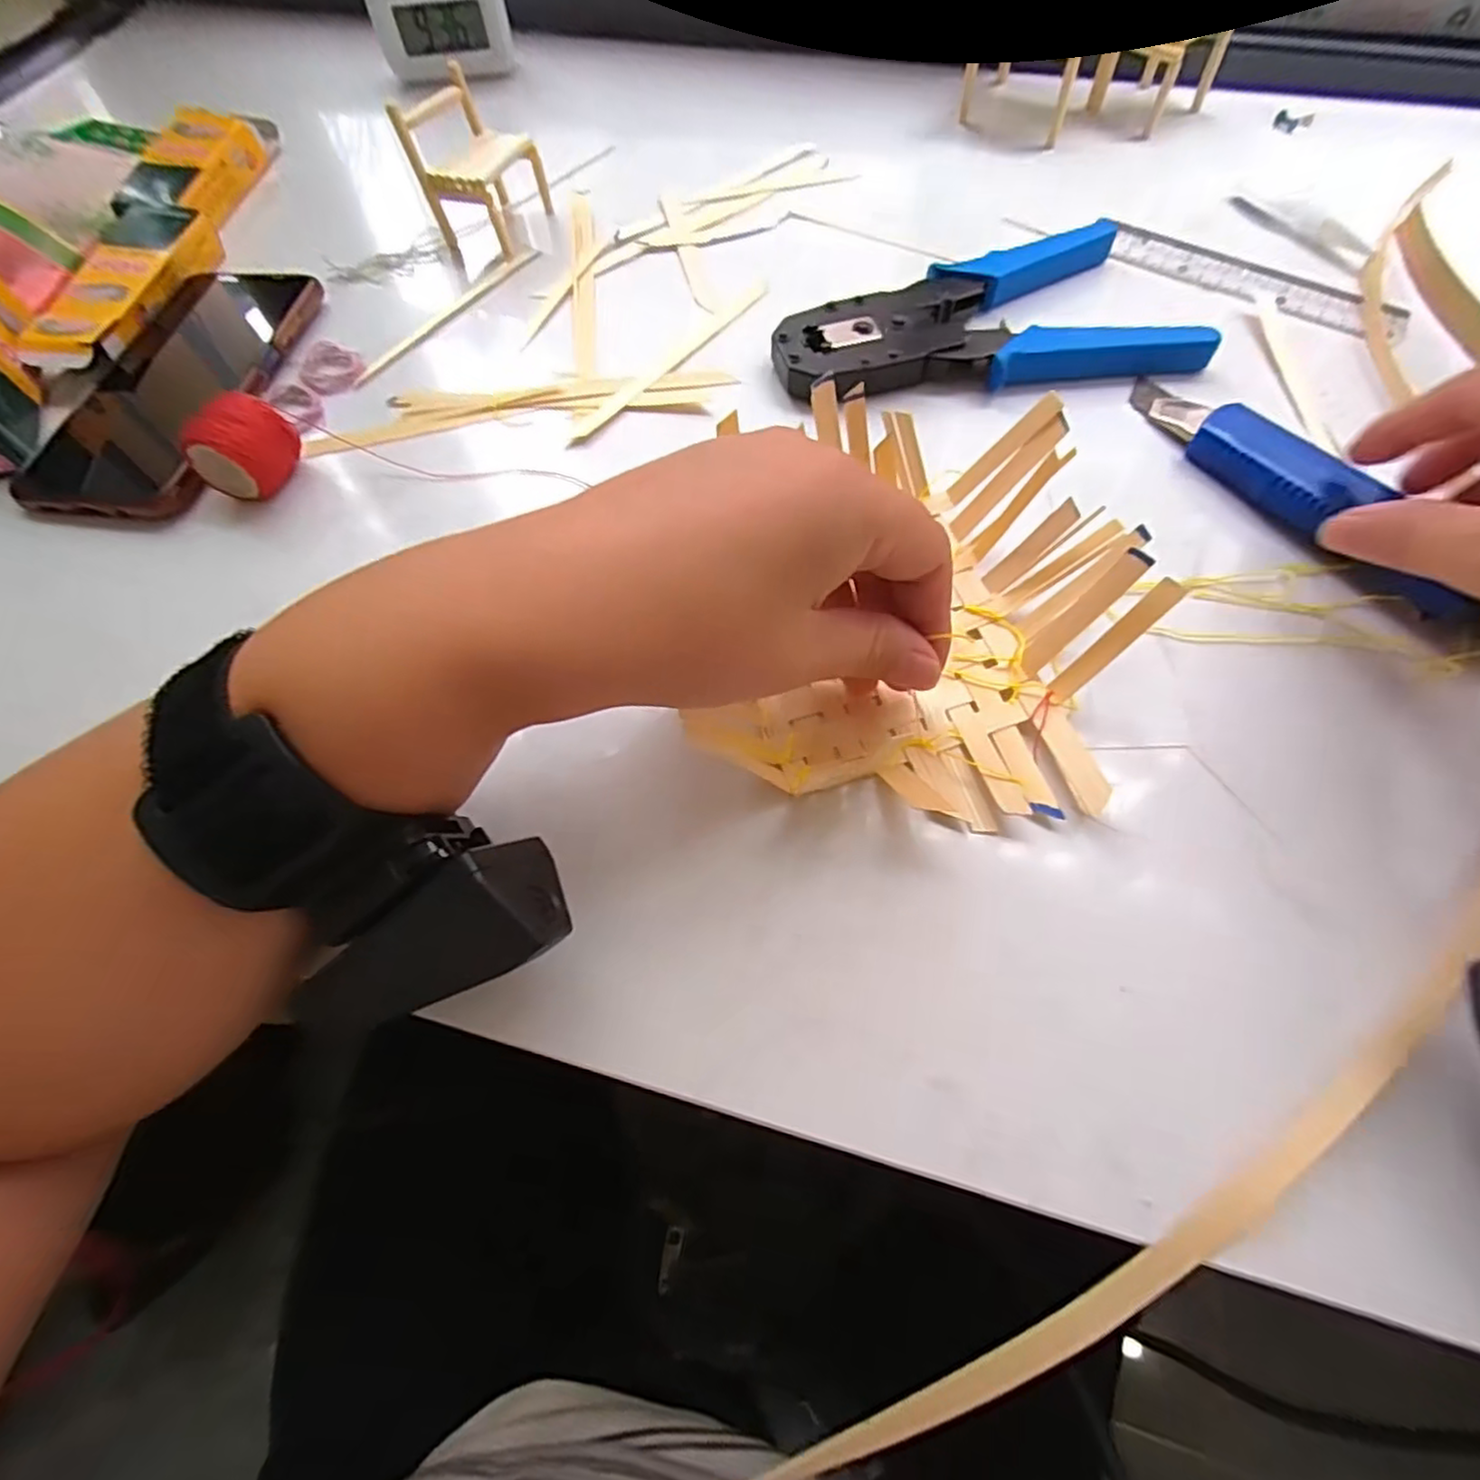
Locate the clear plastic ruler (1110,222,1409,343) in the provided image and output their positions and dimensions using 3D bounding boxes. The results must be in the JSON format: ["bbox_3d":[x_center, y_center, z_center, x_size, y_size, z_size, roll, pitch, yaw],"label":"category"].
[{"bbox_3d":[0.257,-0.231,0.342,0.142,0.004,0.035,32,69,17],"label":"clear plastic ruler"}]

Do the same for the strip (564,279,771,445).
[{"bbox_3d":[-0.032,-0.187,0.331,0.011,0.006,0.143,34,70,18],"label":"strip"}]

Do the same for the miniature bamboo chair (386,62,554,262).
[{"bbox_3d":[-0.141,-0.308,0.366,0.052,0.058,0.058,19,66,12],"label":"miniature bamboo chair"}]

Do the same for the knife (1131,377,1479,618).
[{"bbox_3d":[0.219,-0.106,0.272,0.033,0.015,0.153,-28,64,-10],"label":"knife"}]

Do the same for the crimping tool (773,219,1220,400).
[{"bbox_3d":[0.111,-0.205,0.327,0.192,0.019,0.095,-9,64,-1],"label":"crimping tool"}]

